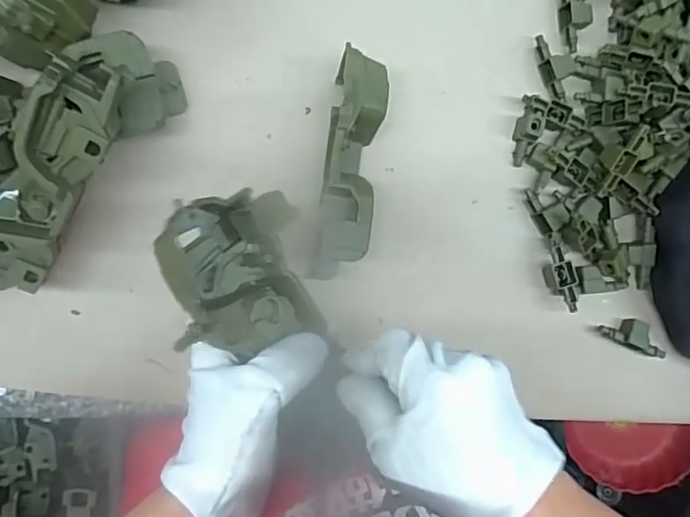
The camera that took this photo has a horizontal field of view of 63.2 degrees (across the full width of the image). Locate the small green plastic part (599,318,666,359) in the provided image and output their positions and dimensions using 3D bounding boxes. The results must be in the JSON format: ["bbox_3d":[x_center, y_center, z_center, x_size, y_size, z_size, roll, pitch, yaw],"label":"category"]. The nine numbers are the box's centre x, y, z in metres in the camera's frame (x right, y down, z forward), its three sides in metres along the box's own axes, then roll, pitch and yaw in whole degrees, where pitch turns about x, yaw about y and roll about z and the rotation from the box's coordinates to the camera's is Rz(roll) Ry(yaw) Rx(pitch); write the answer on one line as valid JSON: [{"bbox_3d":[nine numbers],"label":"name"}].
[{"bbox_3d":[0.271,0.072,0.527,0.064,0.023,0.029,21,85,-7],"label":"small green plastic part"}]

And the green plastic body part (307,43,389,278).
[{"bbox_3d":[0.004,-0.076,0.477,0.043,0.060,0.184,7,87,-8],"label":"green plastic body part"}]

